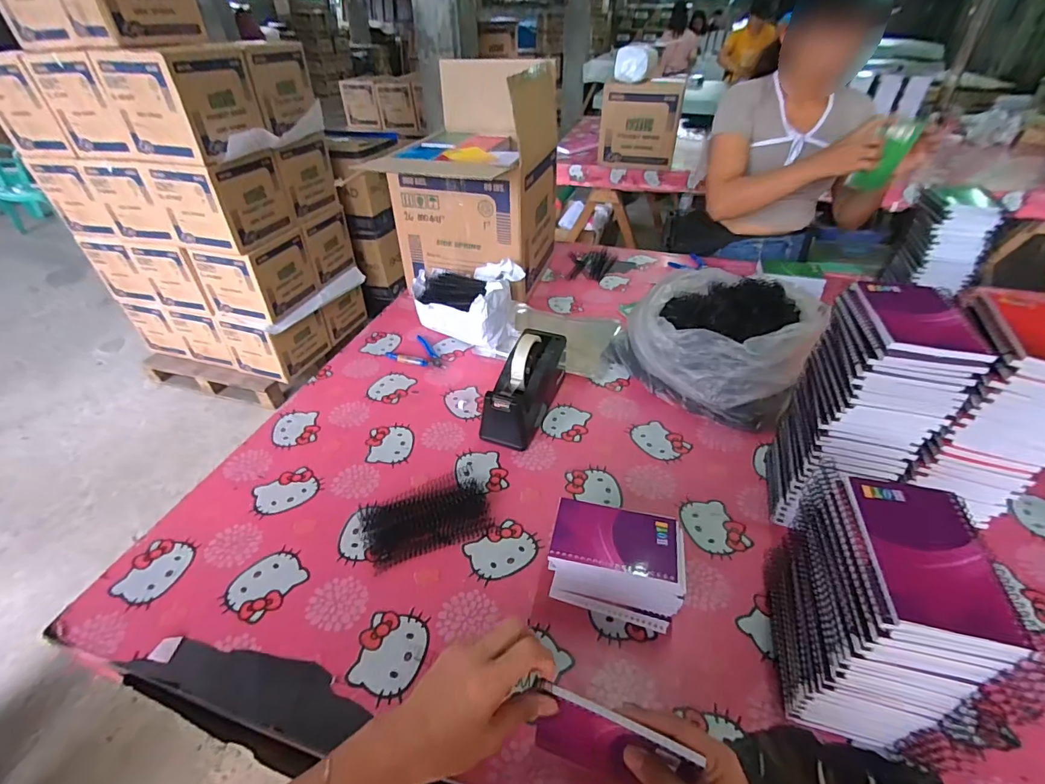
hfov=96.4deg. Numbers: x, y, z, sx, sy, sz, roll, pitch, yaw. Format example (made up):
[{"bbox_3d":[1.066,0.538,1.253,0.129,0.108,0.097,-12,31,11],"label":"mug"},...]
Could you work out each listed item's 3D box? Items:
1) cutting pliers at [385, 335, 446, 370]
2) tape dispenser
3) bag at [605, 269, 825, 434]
[{"bbox_3d":[-0.205,-0.067,0.883,0.081,0.010,0.132,-22,44,-24],"label":"cutting pliers"},{"bbox_3d":[0.008,-0.015,0.736,0.072,0.116,0.207,15,42,18],"label":"tape dispenser"},{"bbox_3d":[0.340,-0.099,0.812,0.291,0.147,0.287,32,49,33],"label":"bag"}]

